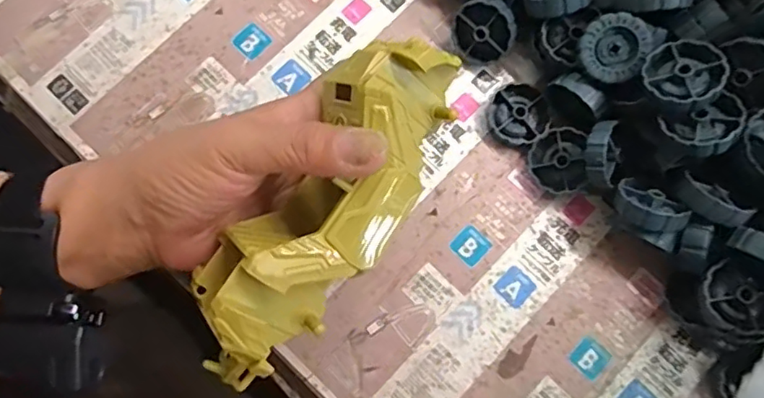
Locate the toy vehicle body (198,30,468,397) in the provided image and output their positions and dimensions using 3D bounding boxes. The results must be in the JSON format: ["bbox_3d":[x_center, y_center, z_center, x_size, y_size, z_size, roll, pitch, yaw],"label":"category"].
[{"bbox_3d":[-0.024,0.003,0.261,0.062,0.050,0.163,33,84,7],"label":"toy vehicle body"}]

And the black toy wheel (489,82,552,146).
[{"bbox_3d":[0.086,-0.053,0.361,0.036,0.012,0.039,0,80,1],"label":"black toy wheel"}]

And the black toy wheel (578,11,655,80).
[{"bbox_3d":[0.130,-0.085,0.323,0.037,0.012,0.037,2,99,11],"label":"black toy wheel"}]

